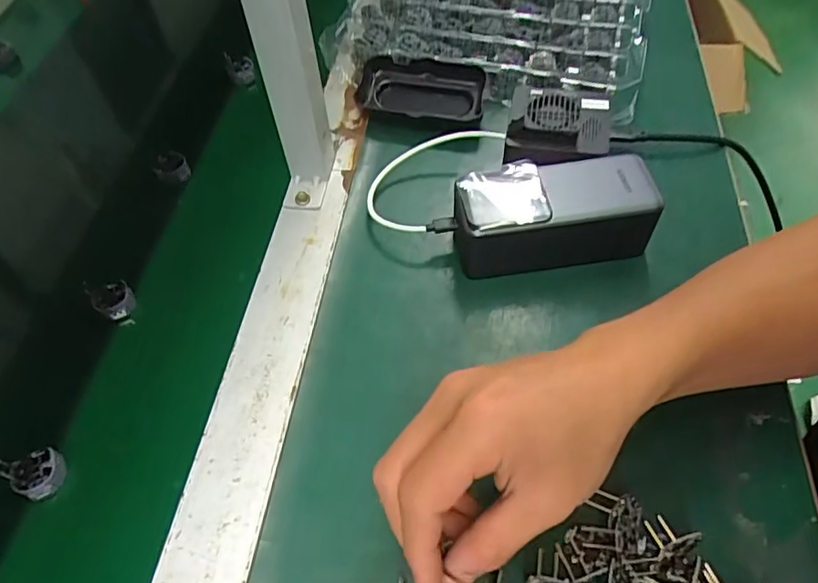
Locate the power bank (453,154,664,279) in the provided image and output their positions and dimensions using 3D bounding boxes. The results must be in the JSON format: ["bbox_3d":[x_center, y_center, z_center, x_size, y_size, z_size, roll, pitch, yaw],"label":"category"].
[{"bbox_3d":[0.098,-0.050,0.390,0.131,0.058,0.055,-7,55,-1],"label":"power bank"}]

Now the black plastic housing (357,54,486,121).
[{"bbox_3d":[0.011,-0.178,0.496,0.107,0.028,0.057,7,55,8],"label":"black plastic housing"}]

